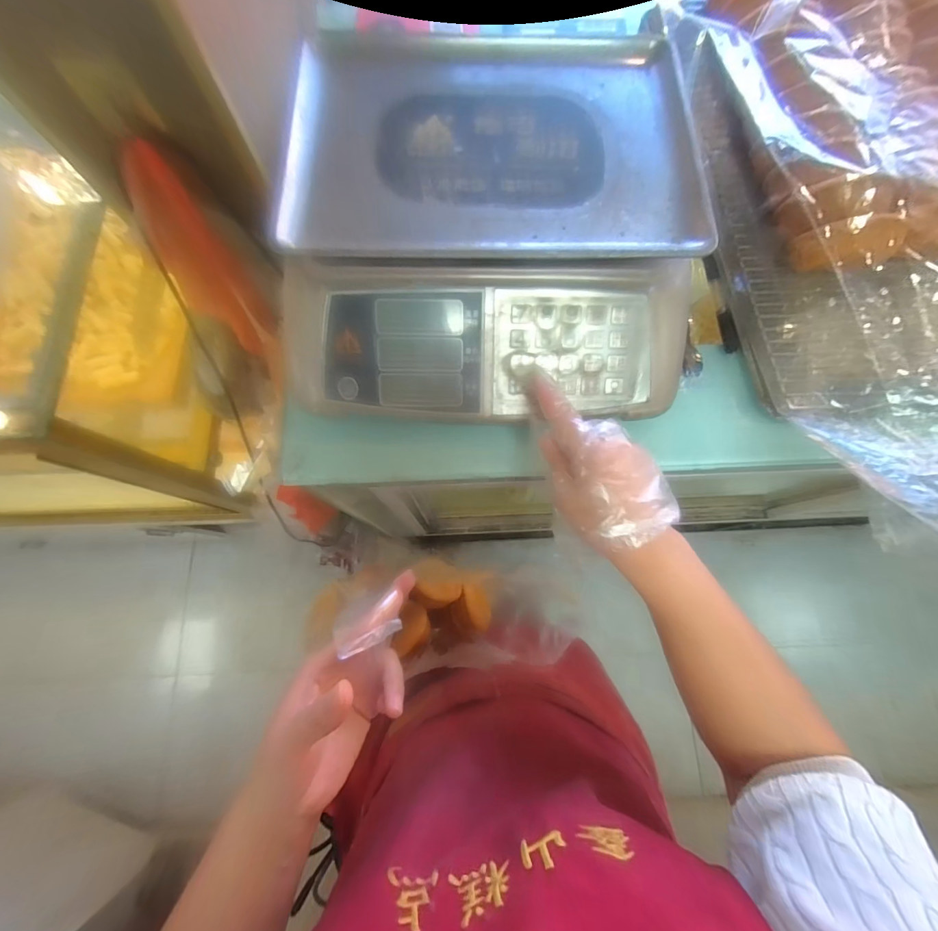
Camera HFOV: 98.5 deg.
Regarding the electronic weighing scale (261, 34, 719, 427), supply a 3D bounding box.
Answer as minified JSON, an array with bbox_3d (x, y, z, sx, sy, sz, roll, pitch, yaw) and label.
[{"bbox_3d":[0.021,-0.207,0.353,0.325,0.093,0.318,4,75,-1],"label":"electronic weighing scale"}]

